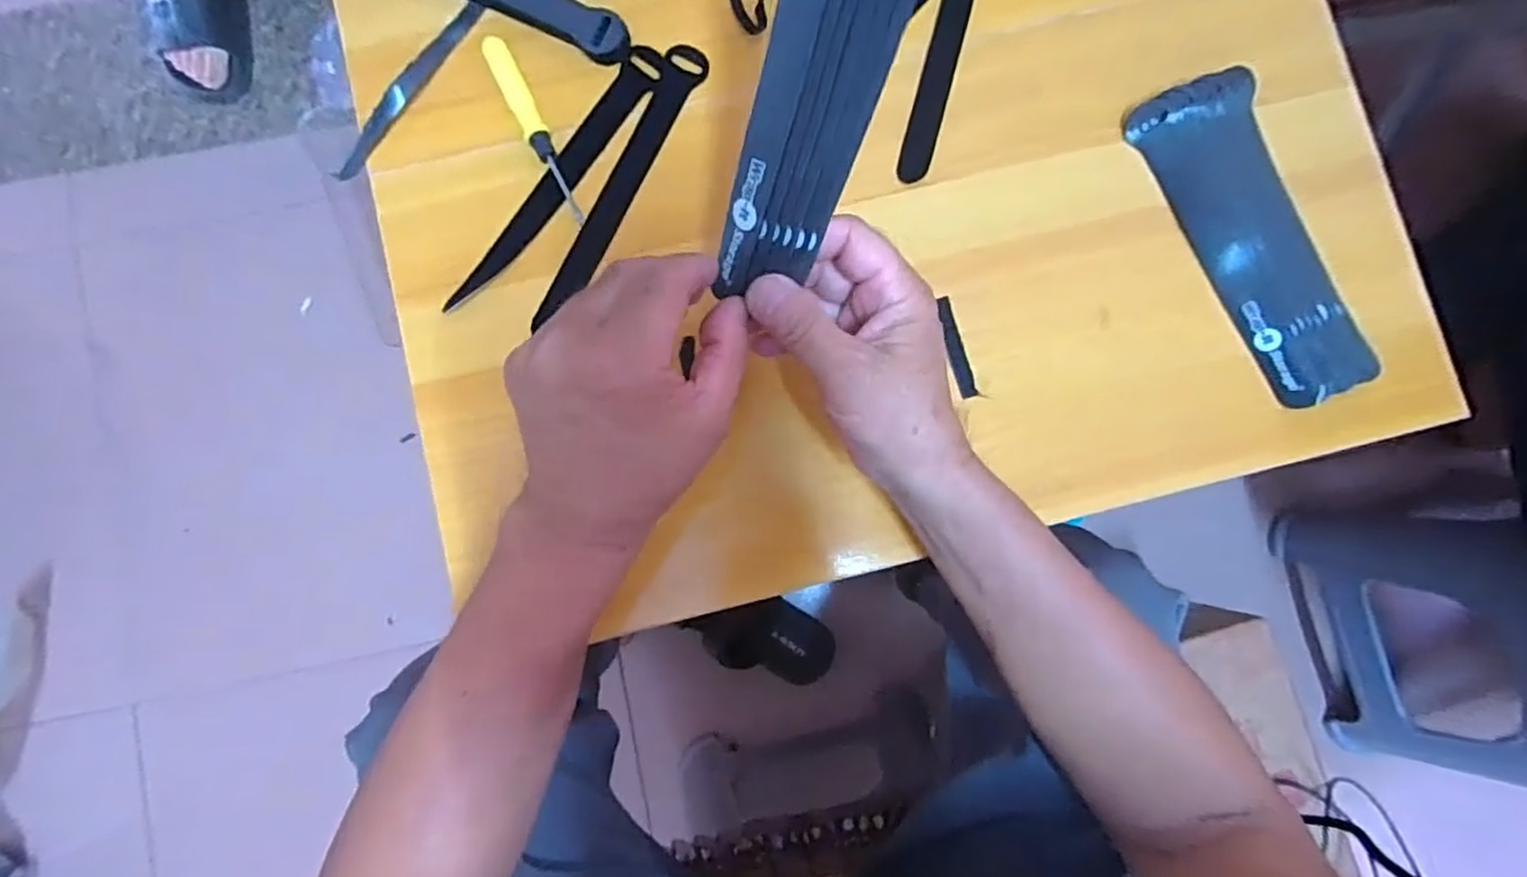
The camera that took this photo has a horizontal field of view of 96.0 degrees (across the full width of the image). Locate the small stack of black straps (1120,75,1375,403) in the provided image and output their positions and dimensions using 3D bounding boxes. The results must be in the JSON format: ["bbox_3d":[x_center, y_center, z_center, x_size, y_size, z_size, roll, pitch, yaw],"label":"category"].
[{"bbox_3d":[0.292,-0.120,0.407,0.069,0.016,0.201,-23,86,-2],"label":"small stack of black straps"}]

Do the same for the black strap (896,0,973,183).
[{"bbox_3d":[0.115,-0.247,0.421,0.024,0.005,0.193,14,85,1],"label":"black strap"}]

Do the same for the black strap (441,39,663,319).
[{"bbox_3d":[-0.119,-0.153,0.405,0.024,0.008,0.191,33,86,2],"label":"black strap"}]

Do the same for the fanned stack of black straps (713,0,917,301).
[{"bbox_3d":[0.021,-0.133,0.249,0.046,0.187,0.010,24,45,1],"label":"fanned stack of black straps"}]

